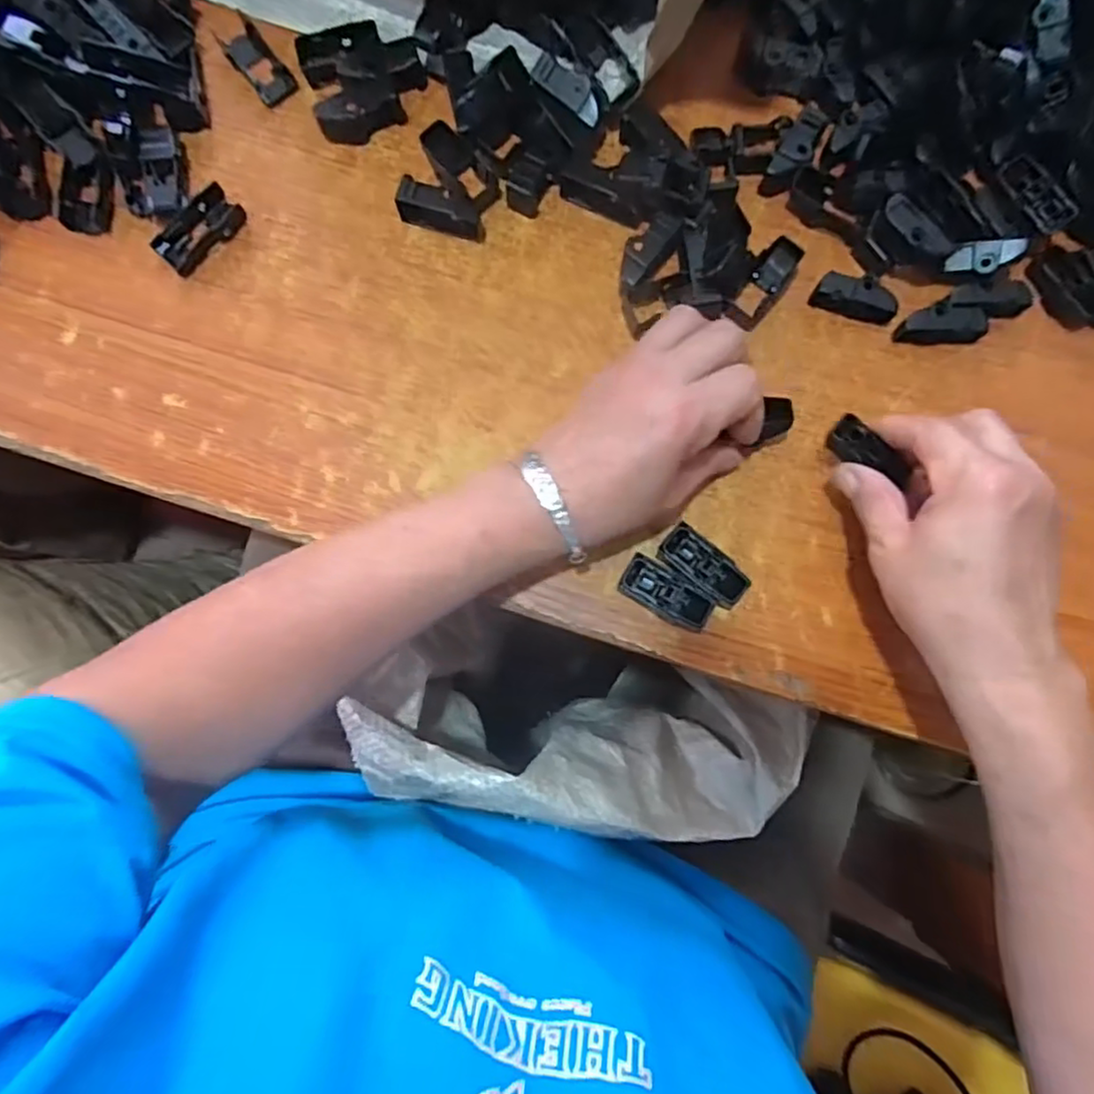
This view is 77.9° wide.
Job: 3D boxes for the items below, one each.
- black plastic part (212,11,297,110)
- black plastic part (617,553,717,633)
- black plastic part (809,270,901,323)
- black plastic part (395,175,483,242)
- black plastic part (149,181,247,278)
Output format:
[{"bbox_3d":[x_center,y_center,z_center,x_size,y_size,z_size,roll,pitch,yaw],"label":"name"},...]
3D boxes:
[{"bbox_3d":[-0.177,-0.295,0.413,0.023,0.011,0.057,-38,84,-5],"label":"black plastic part"},{"bbox_3d":[0.064,0.026,0.364,0.051,0.016,0.023,31,85,4],"label":"black plastic part"},{"bbox_3d":[0.176,-0.142,0.385,0.046,0.015,0.021,19,84,3],"label":"black plastic part"},{"bbox_3d":[-0.061,-0.195,0.393,0.049,0.021,0.020,22,83,3],"label":"black plastic part"},{"bbox_3d":[-0.204,-0.186,0.399,0.027,0.010,0.053,41,84,5],"label":"black plastic part"}]

